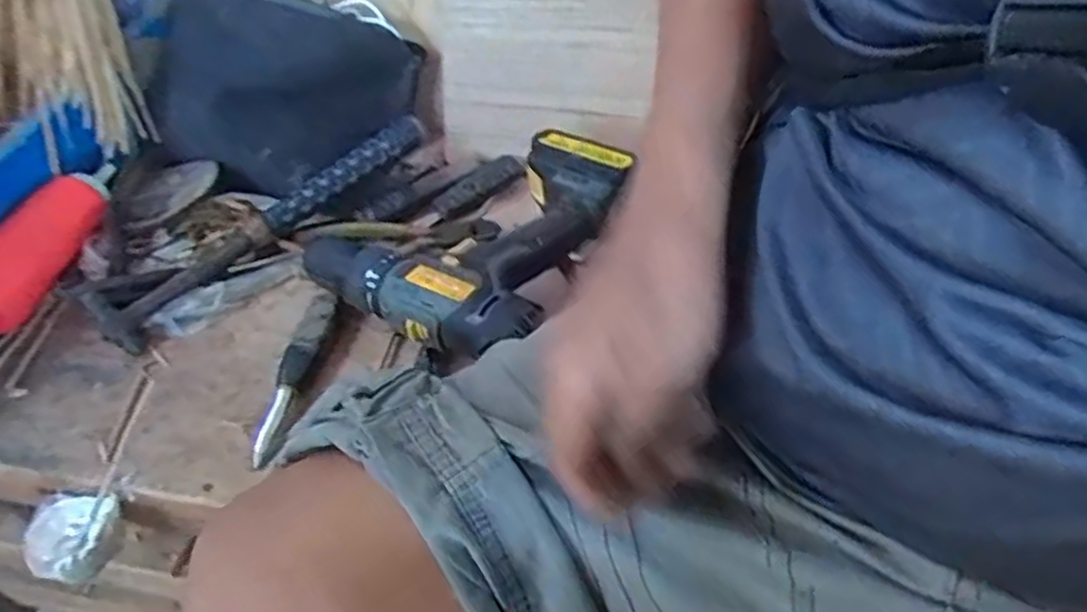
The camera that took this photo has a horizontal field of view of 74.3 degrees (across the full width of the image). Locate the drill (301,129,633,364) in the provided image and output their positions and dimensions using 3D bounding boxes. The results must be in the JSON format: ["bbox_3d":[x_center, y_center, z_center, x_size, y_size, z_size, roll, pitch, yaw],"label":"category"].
[{"bbox_3d":[-0.060,-0.063,0.556,0.205,0.075,0.220,20,52,16],"label":"drill"}]

